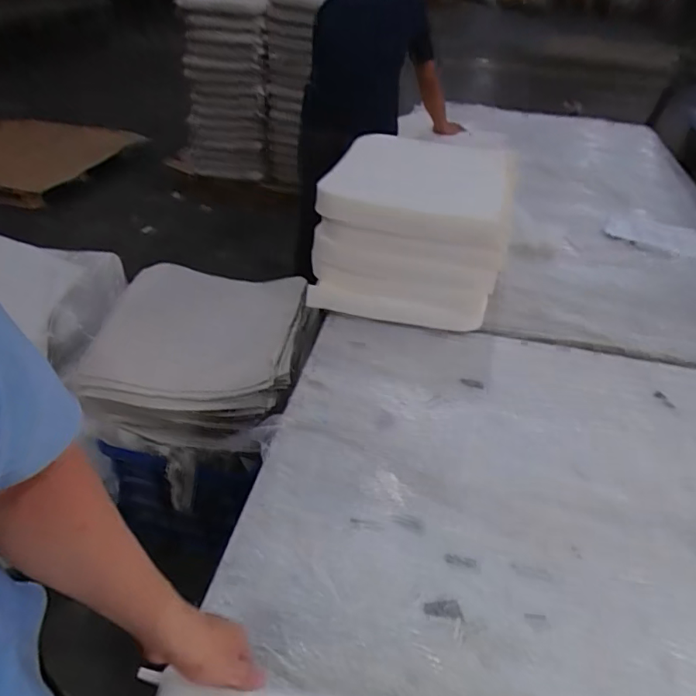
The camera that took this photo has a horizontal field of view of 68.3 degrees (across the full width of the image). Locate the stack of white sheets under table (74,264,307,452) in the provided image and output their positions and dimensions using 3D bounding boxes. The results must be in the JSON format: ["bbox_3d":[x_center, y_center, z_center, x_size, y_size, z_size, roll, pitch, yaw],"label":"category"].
[{"bbox_3d":[-0.365,0.006,1.374,0.458,0.250,0.501,4,40,1],"label":"stack of white sheets under table"}]

